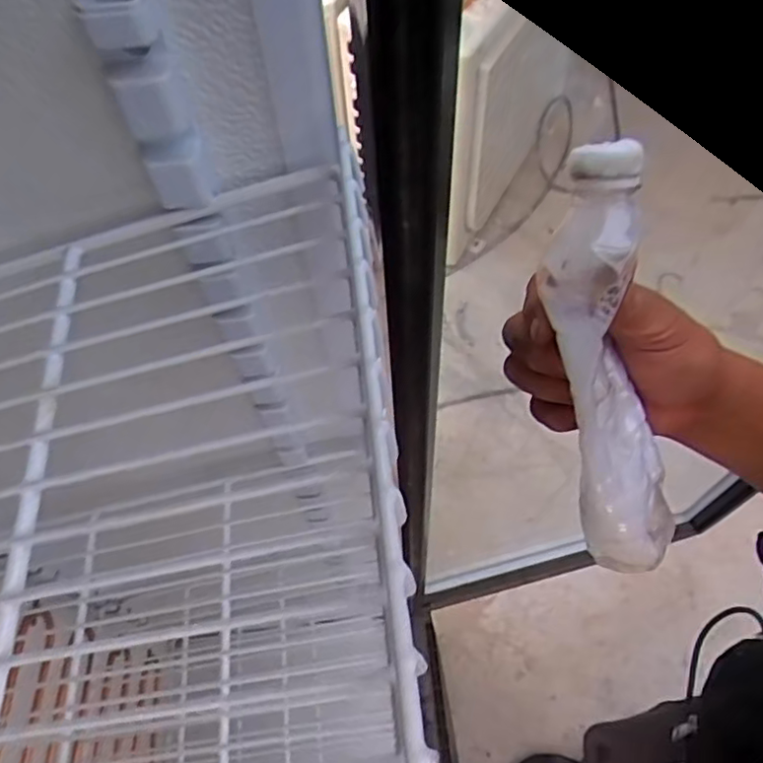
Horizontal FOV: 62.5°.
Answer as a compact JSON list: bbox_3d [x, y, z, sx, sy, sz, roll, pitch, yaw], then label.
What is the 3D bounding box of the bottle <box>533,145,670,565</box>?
[{"bbox_3d":[0.113,-0.004,0.308,0.054,0.210,0.043,-16,16,-6],"label":"bottle"}]

